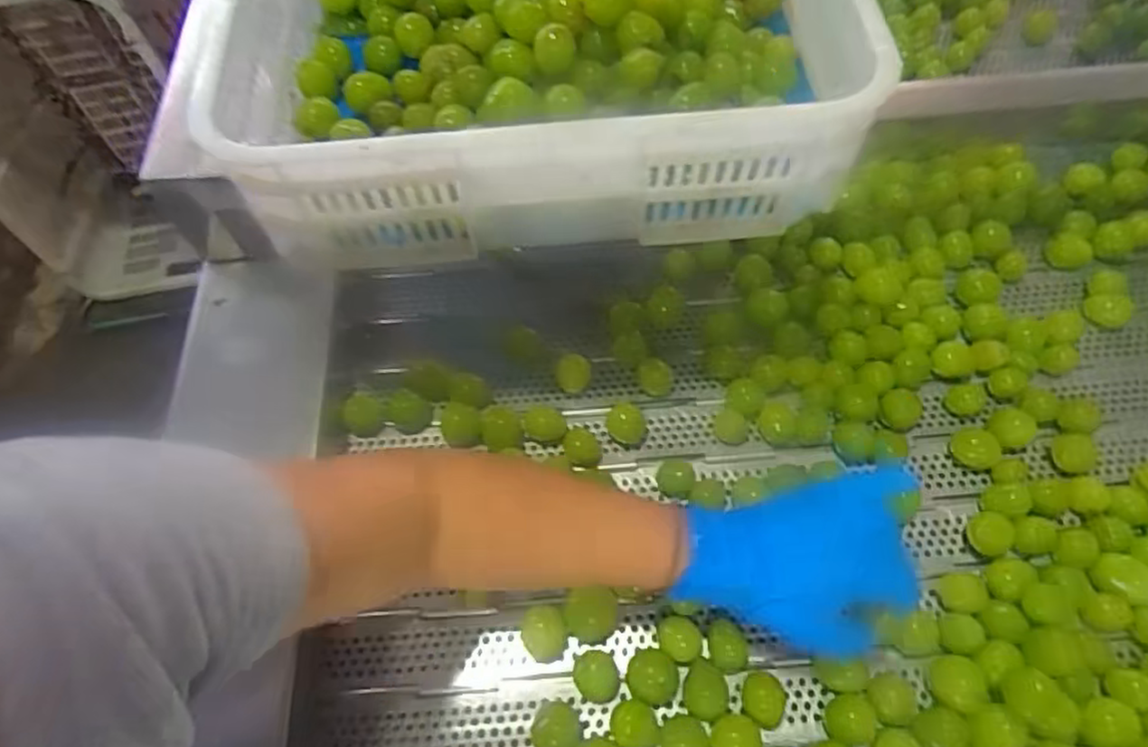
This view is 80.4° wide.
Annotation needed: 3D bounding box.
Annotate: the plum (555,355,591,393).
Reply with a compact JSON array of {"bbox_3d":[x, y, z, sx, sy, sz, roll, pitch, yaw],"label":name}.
[{"bbox_3d":[-0.001,0.001,0.585,0.031,0.022,0.028,-4,62,2],"label":"plum"}]

